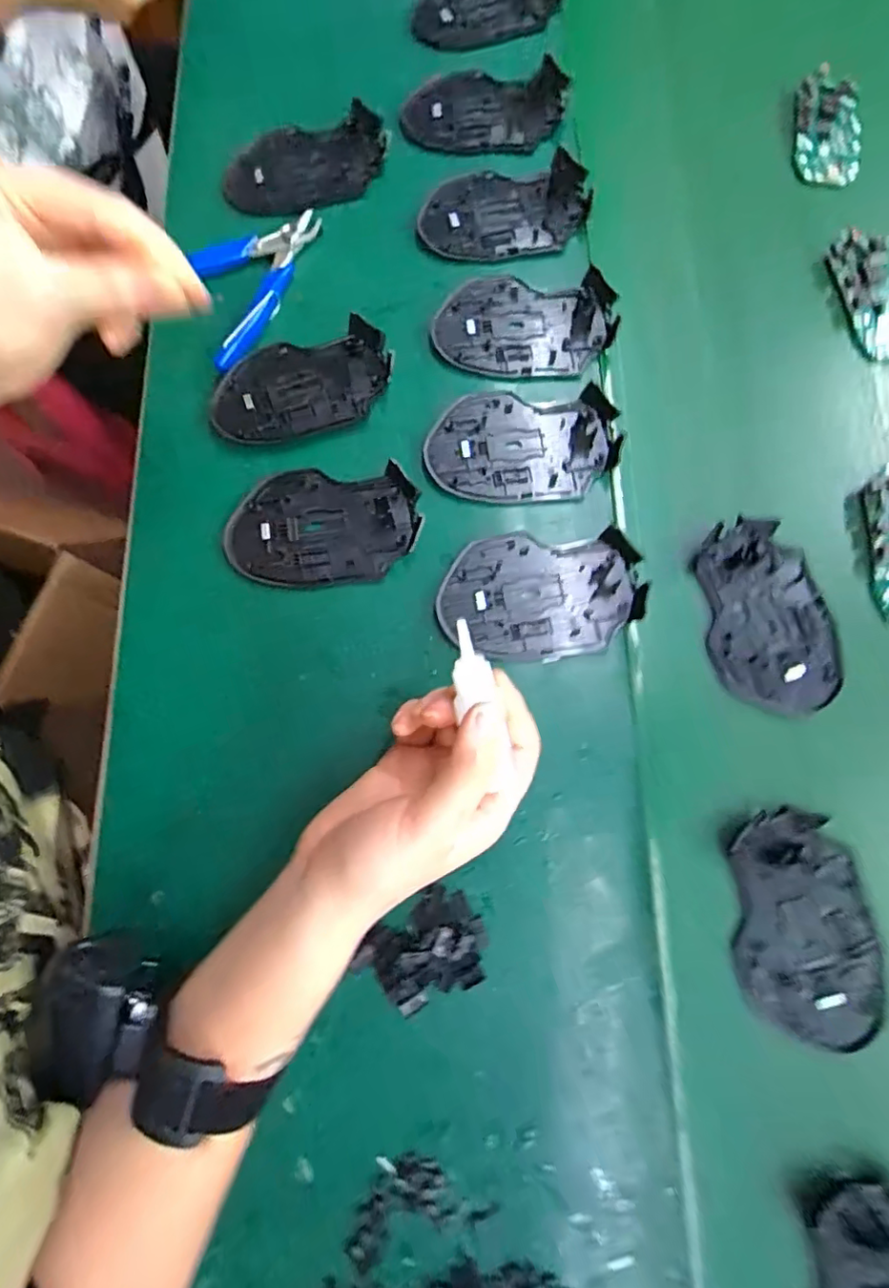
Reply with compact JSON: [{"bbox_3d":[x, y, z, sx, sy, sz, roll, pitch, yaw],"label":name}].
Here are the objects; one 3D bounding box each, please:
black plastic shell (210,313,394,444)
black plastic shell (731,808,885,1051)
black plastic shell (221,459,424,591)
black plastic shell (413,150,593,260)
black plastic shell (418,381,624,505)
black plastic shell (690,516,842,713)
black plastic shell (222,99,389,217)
[{"bbox_3d":[-0.091,-0.165,0.363,0.115,0.016,0.067,-13,77,-3],"label":"black plastic shell"},{"bbox_3d":[0.189,0.146,0.297,0.070,0.010,0.109,-3,76,0],"label":"black plastic shell"},{"bbox_3d":[-0.074,-0.071,0.342,0.114,0.015,0.071,0,76,0],"label":"black plastic shell"},{"bbox_3d":[0.041,-0.297,0.390,0.113,0.013,0.071,-7,76,-1],"label":"black plastic shell"},{"bbox_3d":[0.048,-0.123,0.350,0.114,0.011,0.072,0,76,1],"label":"black plastic shell"},{"bbox_3d":[0.191,-0.018,0.335,0.072,0.008,0.112,-6,76,-1],"label":"black plastic shell"},{"bbox_3d":[-0.099,-0.340,0.409,0.116,0.020,0.081,-5,76,-1],"label":"black plastic shell"}]

